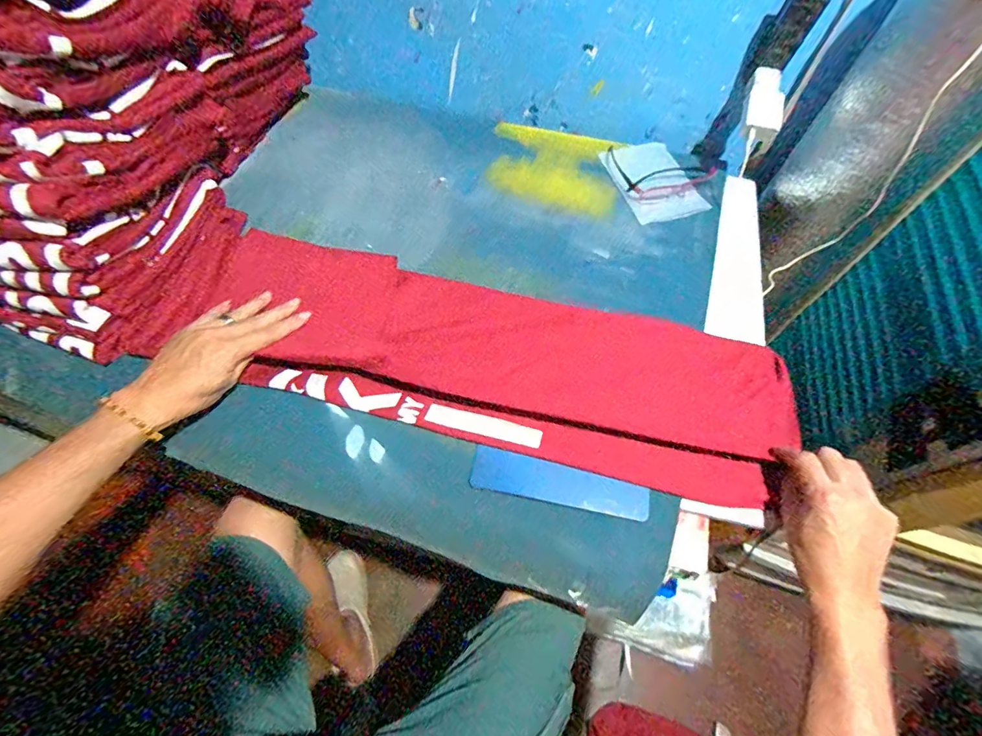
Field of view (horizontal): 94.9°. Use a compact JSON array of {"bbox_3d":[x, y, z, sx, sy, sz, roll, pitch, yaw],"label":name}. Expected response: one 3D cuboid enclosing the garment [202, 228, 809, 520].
[{"bbox_3d":[-0.013,-0.019,0.549,0.705,0.065,0.229,16,61,5],"label":"garment"}]

